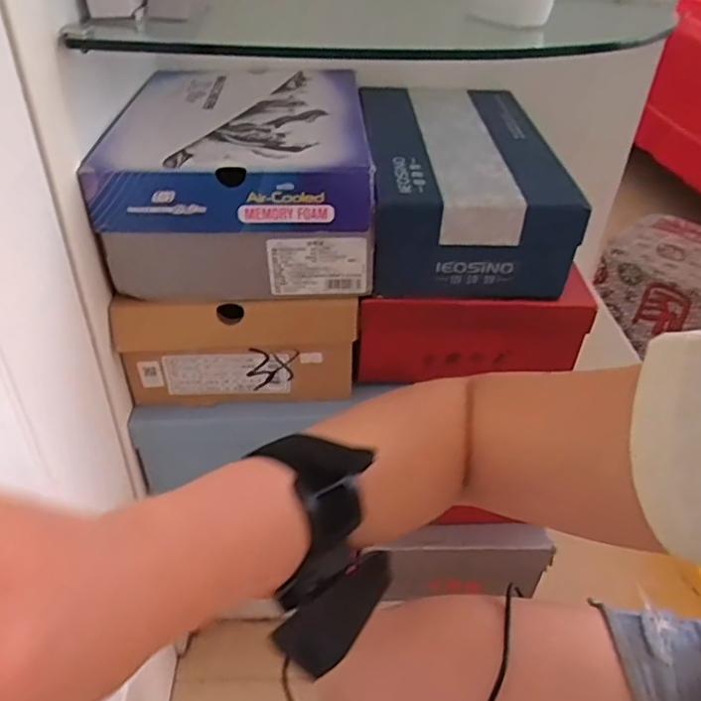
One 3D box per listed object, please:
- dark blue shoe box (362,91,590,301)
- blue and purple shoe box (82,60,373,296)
[{"bbox_3d":[0.104,-0.162,0.611,0.177,0.108,0.252,2,38,-2],"label":"dark blue shoe box"},{"bbox_3d":[-0.103,-0.184,0.606,0.217,0.111,0.290,-1,38,-5],"label":"blue and purple shoe box"}]

